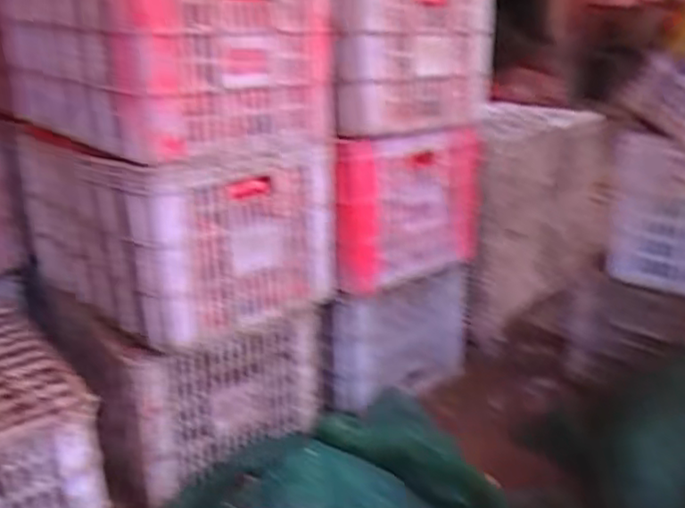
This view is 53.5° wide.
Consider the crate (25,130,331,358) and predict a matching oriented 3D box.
[{"bbox_3d":[-0.297,-0.060,1.167,0.454,0.279,0.357,15,25,38],"label":"crate"}]

